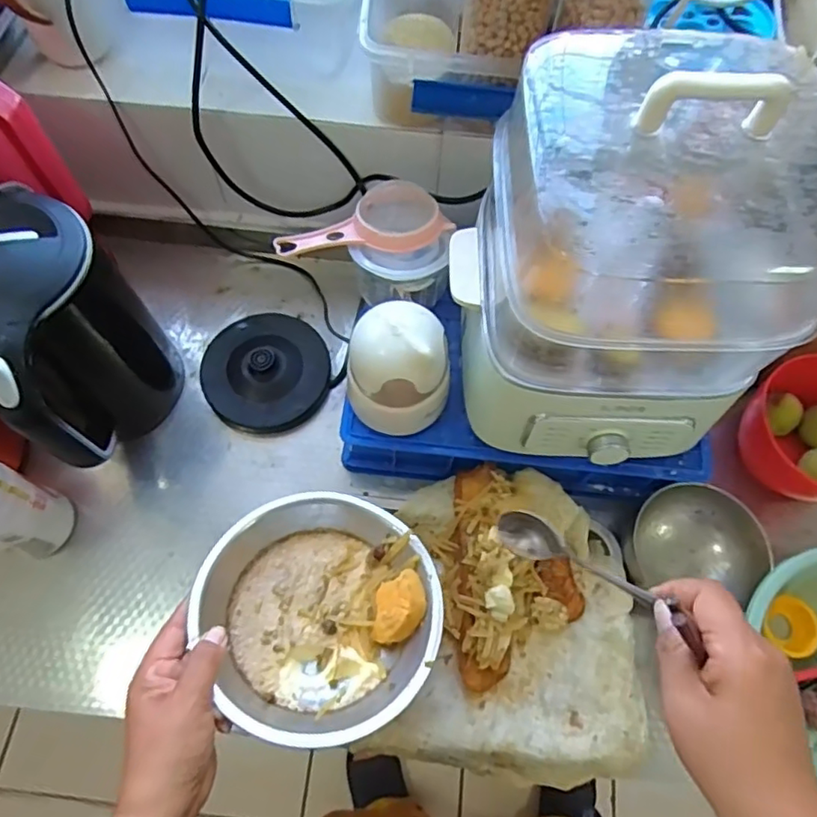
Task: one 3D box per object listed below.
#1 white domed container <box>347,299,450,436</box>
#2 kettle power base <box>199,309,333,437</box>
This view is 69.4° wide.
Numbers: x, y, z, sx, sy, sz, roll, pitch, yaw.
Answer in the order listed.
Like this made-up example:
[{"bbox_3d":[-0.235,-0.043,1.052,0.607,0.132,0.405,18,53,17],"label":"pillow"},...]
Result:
[{"bbox_3d":[-0.009,-0.033,0.529,0.087,0.122,0.080,1,65,-3],"label":"white domed container"},{"bbox_3d":[-0.162,-0.049,0.664,0.137,0.038,0.144,1,65,-3],"label":"kettle power base"}]

